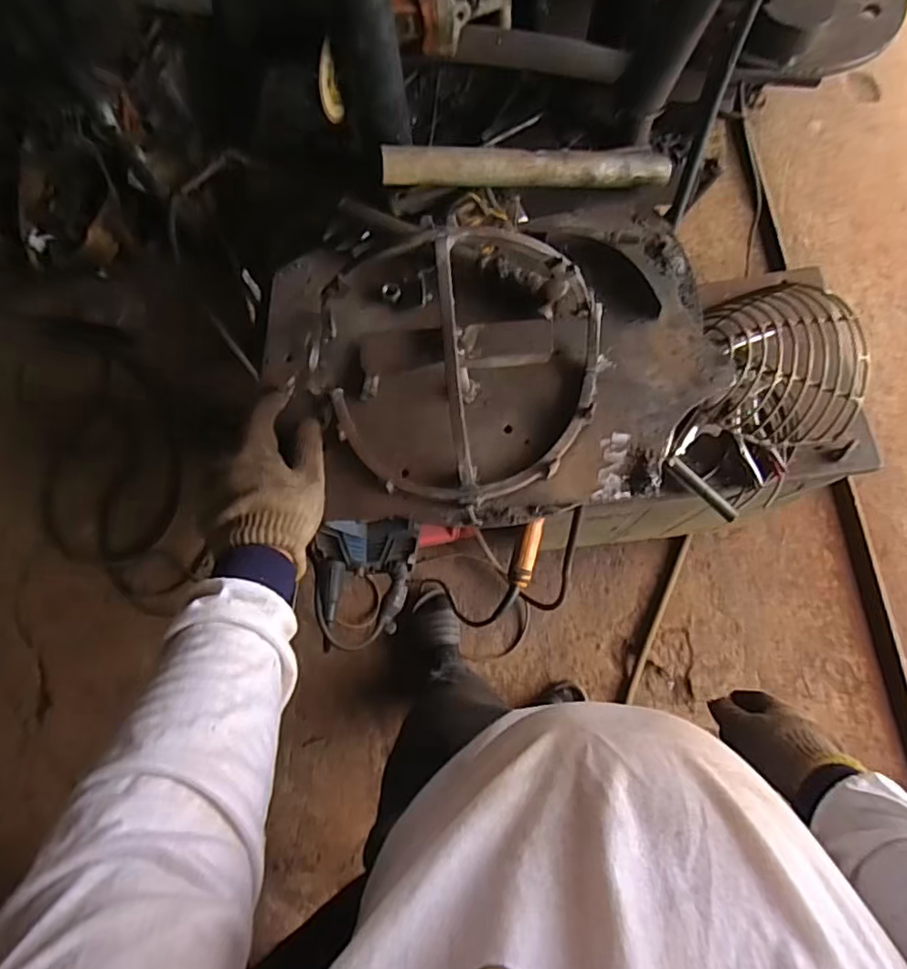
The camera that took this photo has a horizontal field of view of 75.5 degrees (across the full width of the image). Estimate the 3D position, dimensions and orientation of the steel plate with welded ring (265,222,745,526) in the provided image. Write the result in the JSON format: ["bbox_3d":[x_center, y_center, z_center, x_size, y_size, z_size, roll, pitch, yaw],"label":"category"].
[{"bbox_3d":[0.034,-0.124,0.494,0.385,0.124,0.288,-7,79,-2],"label":"steel plate with welded ring"}]

